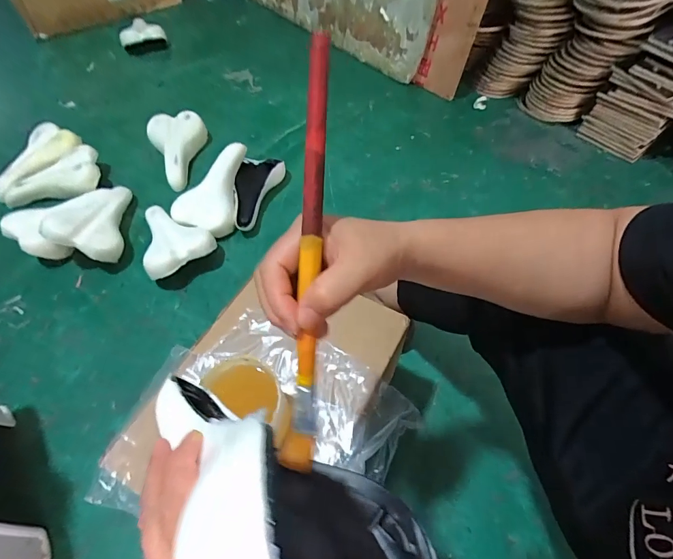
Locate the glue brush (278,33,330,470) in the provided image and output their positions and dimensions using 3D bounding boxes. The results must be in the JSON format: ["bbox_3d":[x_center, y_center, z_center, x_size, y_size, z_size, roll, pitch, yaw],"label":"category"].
[{"bbox_3d":[-0.019,-0.005,0.247,0.019,0.010,0.276,3,100,0],"label":"glue brush"}]

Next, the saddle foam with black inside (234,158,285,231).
[{"bbox_3d":[-0.203,-0.234,1.015,0.122,0.060,0.255,1,57,-1],"label":"saddle foam with black inside"}]

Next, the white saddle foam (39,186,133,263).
[{"bbox_3d":[-0.582,-0.140,0.909,0.137,0.112,0.232,-12,56,-7],"label":"white saddle foam"}]

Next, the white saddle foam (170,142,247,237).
[{"bbox_3d":[-0.299,-0.238,0.954,0.148,0.060,0.250,17,73,8],"label":"white saddle foam"}]

